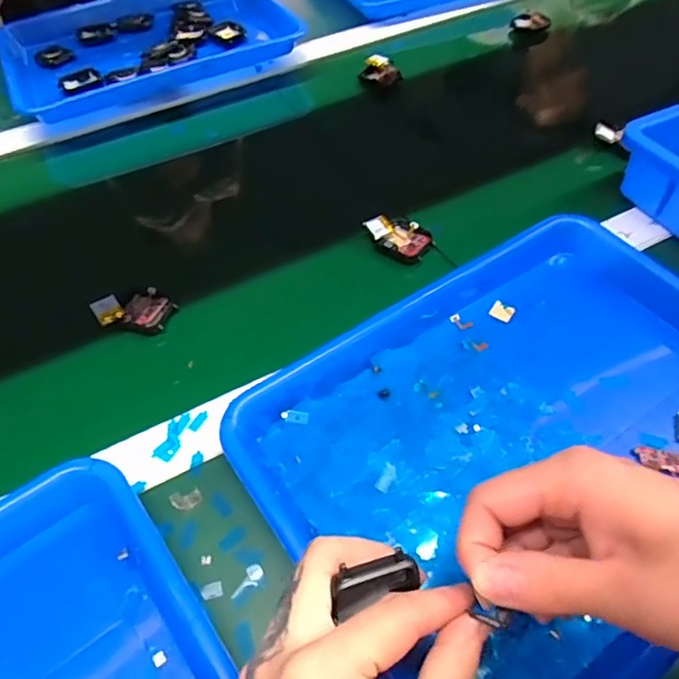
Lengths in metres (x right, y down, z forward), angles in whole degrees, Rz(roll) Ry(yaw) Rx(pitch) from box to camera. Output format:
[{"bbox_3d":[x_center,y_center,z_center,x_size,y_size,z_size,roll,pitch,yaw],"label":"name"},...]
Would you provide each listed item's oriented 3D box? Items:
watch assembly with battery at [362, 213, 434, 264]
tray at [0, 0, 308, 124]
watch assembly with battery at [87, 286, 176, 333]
[{"bbox_3d":[0.051,-0.089,0.484,0.055,0.020,0.037,26,60,22],"label":"watch assembly with battery"},{"bbox_3d":[-0.232,-0.366,0.698,0.338,0.045,0.223,-23,55,-13],"label":"tray"},{"bbox_3d":[-0.160,-0.024,0.442,0.059,0.017,0.040,2,54,5],"label":"watch assembly with battery"}]

